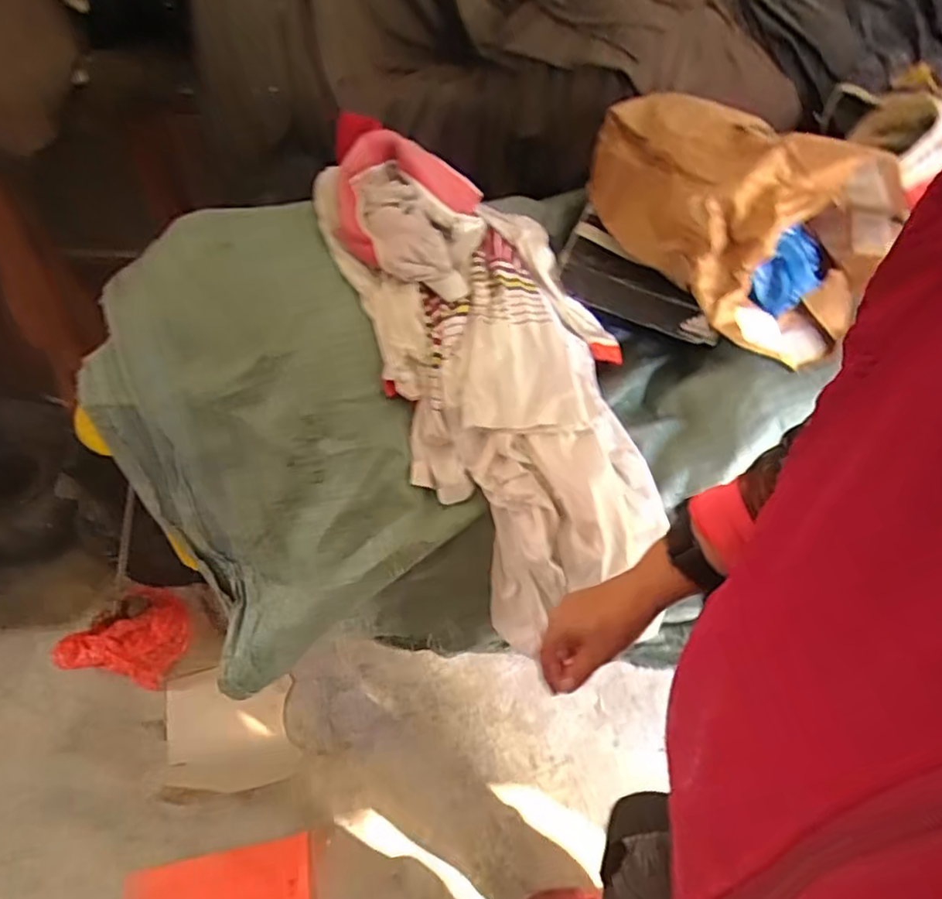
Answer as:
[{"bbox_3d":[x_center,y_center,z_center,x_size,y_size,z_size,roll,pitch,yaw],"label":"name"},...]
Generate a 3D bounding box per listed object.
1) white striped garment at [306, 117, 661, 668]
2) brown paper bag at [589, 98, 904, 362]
[{"bbox_3d":[0.019,-0.110,0.785,0.259,0.164,0.628,-21,82,-21],"label":"white striped garment"},{"bbox_3d":[0.299,-0.269,0.714,0.207,0.220,0.283,-14,52,-17],"label":"brown paper bag"}]

